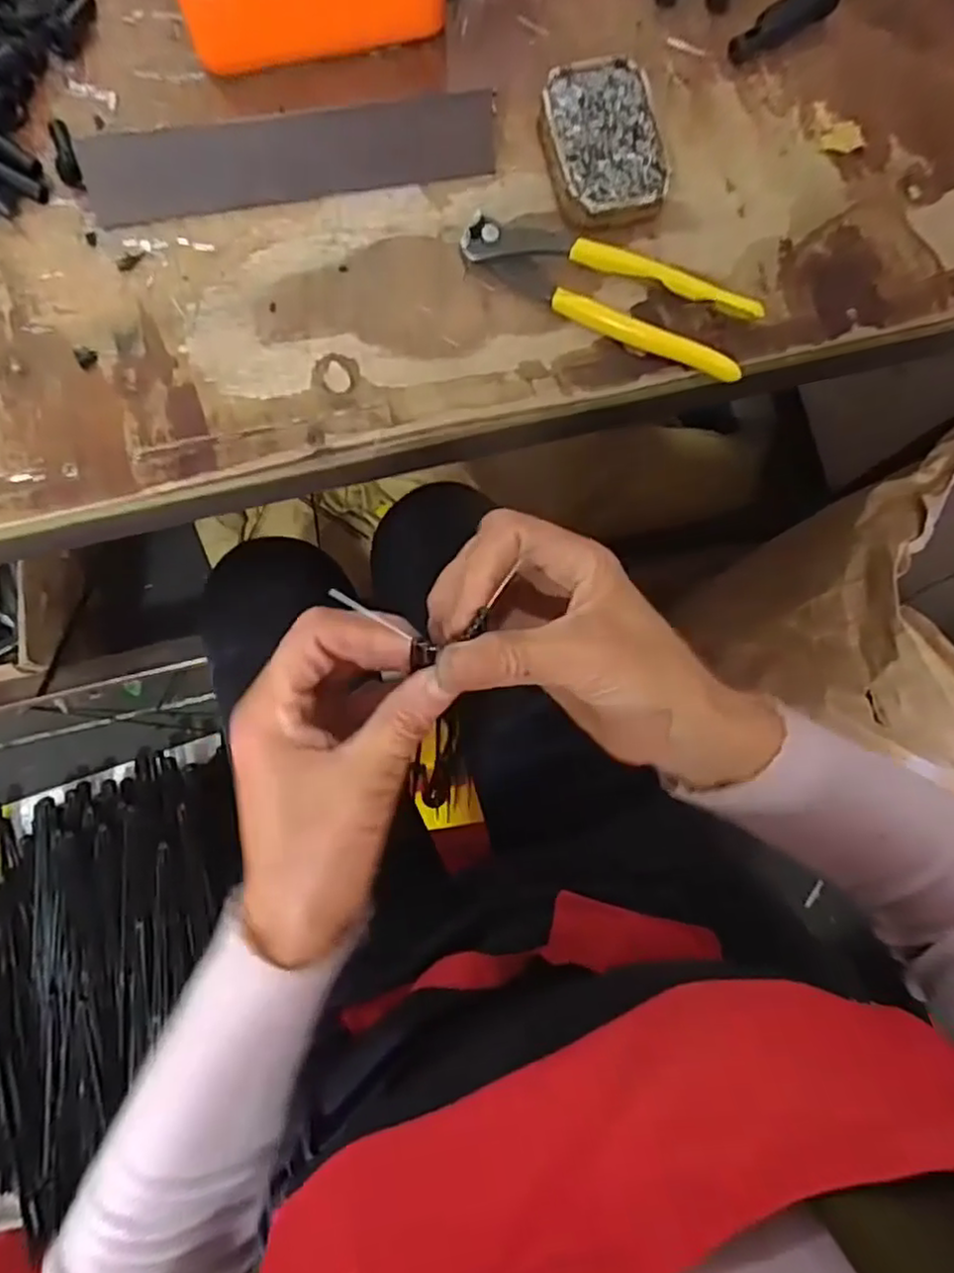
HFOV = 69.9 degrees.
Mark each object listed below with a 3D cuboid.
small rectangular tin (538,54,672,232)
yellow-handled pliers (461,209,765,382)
[{"bbox_3d":[0.071,-0.273,0.378,0.062,0.019,0.089,-12,84,-5],"label":"small rectangular tin"},{"bbox_3d":[0.071,-0.190,0.373,0.163,0.018,0.045,20,82,-1],"label":"yellow-handled pliers"}]

